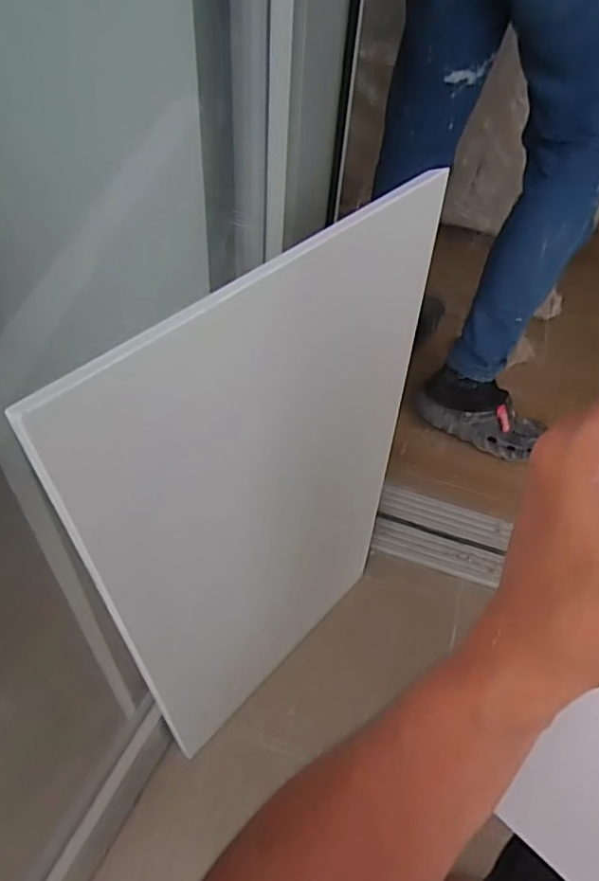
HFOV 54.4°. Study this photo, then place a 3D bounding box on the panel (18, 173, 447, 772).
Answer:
[{"bbox_3d":[-0.022,0.101,0.625,0.018,0.660,0.385,36,56,26],"label":"panel"}]

